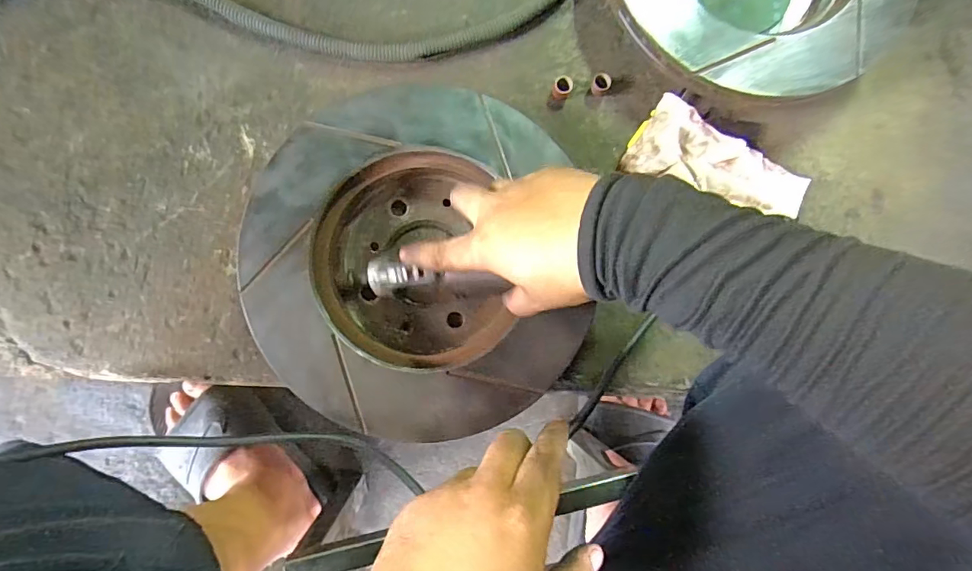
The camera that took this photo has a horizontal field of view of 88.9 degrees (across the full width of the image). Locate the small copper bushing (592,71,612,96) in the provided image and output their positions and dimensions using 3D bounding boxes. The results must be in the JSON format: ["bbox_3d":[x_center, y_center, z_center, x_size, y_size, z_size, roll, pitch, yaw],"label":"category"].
[{"bbox_3d":[0.096,-0.169,0.413,0.015,0.011,0.015,0,85,-4],"label":"small copper bushing"}]

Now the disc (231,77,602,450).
[{"bbox_3d":[-0.054,-0.013,0.366,0.225,0.059,0.246,0,85,-4],"label":"disc"}]

